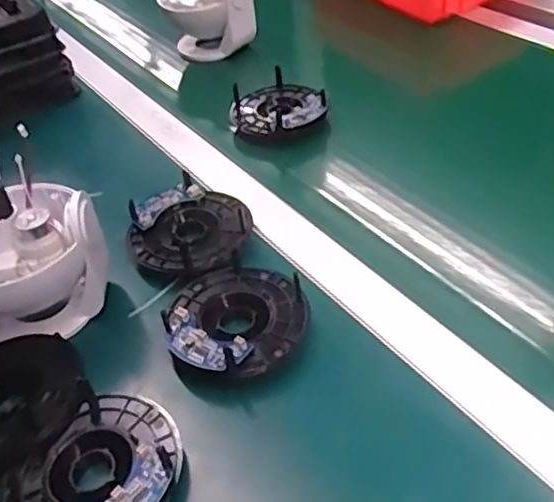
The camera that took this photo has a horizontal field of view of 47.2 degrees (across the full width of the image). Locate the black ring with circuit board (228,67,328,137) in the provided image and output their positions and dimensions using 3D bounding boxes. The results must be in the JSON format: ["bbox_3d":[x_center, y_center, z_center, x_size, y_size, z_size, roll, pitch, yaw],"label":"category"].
[{"bbox_3d":[0.001,-0.156,0.673,0.099,0.023,0.107,-6,43,1],"label":"black ring with circuit board"}]

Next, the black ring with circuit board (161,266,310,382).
[{"bbox_3d":[-0.030,0.051,0.458,0.098,0.034,0.099,-4,43,4],"label":"black ring with circuit board"}]

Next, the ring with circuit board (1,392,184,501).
[{"bbox_3d":[-0.105,0.133,0.374,0.087,0.029,0.103,26,52,31],"label":"ring with circuit board"}]

